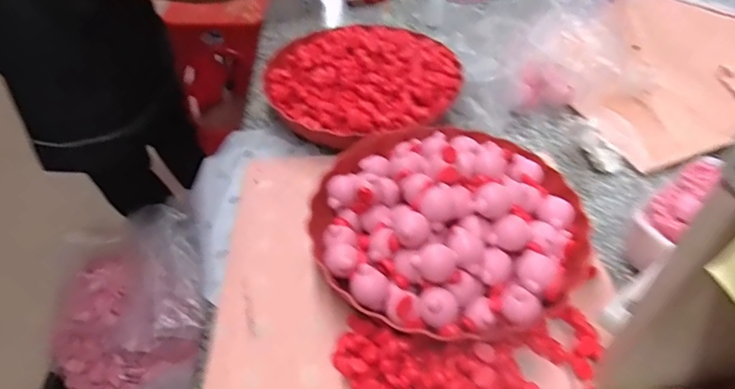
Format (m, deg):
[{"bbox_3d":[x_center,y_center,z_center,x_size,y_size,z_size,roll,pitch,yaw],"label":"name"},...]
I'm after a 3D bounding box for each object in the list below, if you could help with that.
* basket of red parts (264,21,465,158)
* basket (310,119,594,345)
[{"bbox_3d":[-0.005,-0.148,0.608,0.233,0.050,0.229,-7,46,-6],"label":"basket of red parts"},{"bbox_3d":[0.070,0.015,0.449,0.233,0.072,0.233,0,46,0],"label":"basket"}]

